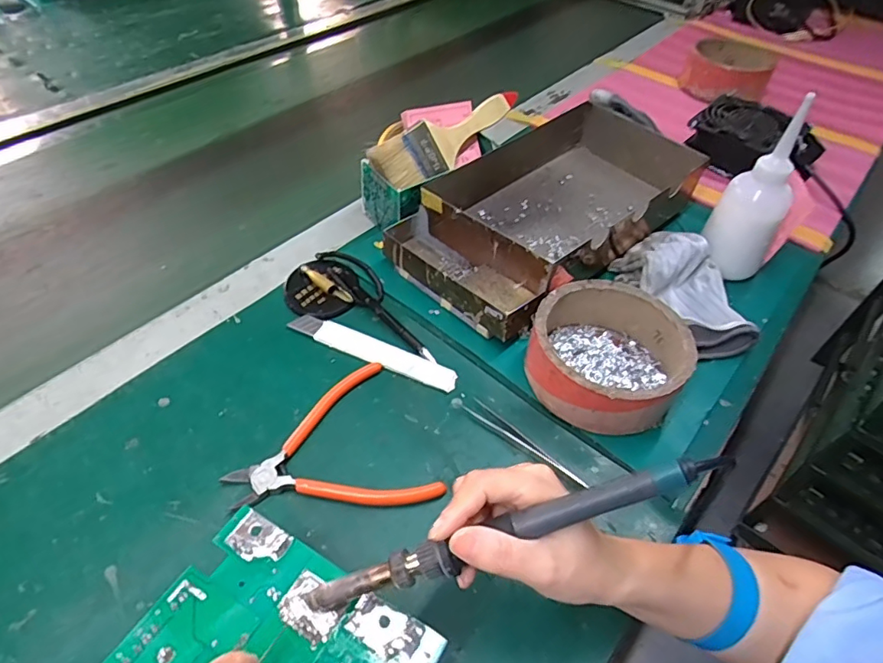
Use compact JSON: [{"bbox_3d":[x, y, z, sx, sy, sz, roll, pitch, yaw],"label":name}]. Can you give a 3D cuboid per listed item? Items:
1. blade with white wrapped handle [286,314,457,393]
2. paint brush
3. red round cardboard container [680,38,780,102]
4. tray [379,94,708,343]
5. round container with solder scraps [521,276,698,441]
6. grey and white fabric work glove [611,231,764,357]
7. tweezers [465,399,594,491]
[{"bbox_3d":[-0.060,0.015,0.464,0.154,0.005,0.022,20,51,15],"label":"blade with white wrapped handle"},{"bbox_3d":[0.010,-0.203,0.568,0.186,0.053,0.012,-30,18,-26],"label":"paint brush"},{"bbox_3d":[0.431,-0.390,0.806,0.119,0.060,0.110,22,51,16],"label":"red round cardboard container"},{"bbox_3d":[0.115,-0.133,0.559,0.165,0.066,0.329,37,57,26],"label":"tray"},{"bbox_3d":[0.133,0.020,0.437,0.120,0.052,0.116,1,48,-1],"label":"round container with solder scraps"},{"bbox_3d":[0.231,-0.048,0.499,0.088,0.039,0.150,-20,52,-19],"label":"grey and white fabric work glove"},{"bbox_3d":[0.065,0.084,0.412,0.110,0.009,0.015,33,55,24],"label":"tweezers"}]

